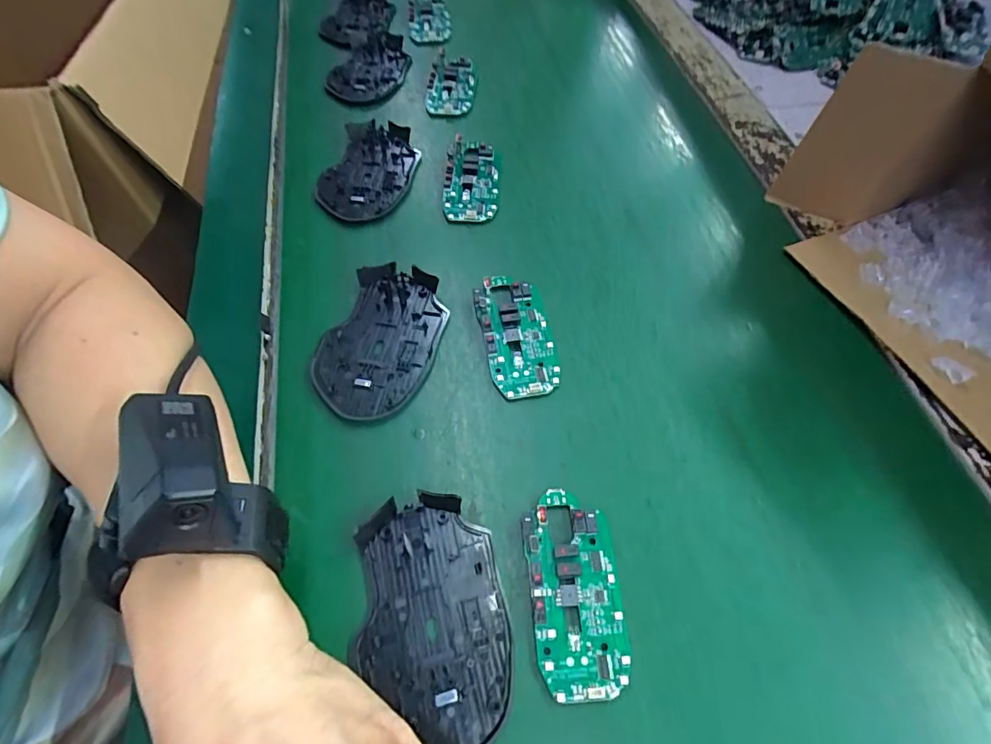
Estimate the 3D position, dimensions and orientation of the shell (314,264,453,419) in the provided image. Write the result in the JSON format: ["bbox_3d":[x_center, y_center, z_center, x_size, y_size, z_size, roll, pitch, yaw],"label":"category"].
[{"bbox_3d":[-0.074,-0.023,0.324,0.068,0.013,0.110,19,60,9],"label":"shell"}]

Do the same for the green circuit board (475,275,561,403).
[{"bbox_3d":[0.014,-0.027,0.332,0.044,0.013,0.091,-10,60,-8],"label":"green circuit board"}]

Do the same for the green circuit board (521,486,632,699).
[{"bbox_3d":[0.041,0.109,0.252,0.045,0.011,0.097,-4,60,-4],"label":"green circuit board"}]

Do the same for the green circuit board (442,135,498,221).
[{"bbox_3d":[-0.020,-0.158,0.409,0.044,0.008,0.079,2,70,-3],"label":"green circuit board"}]

